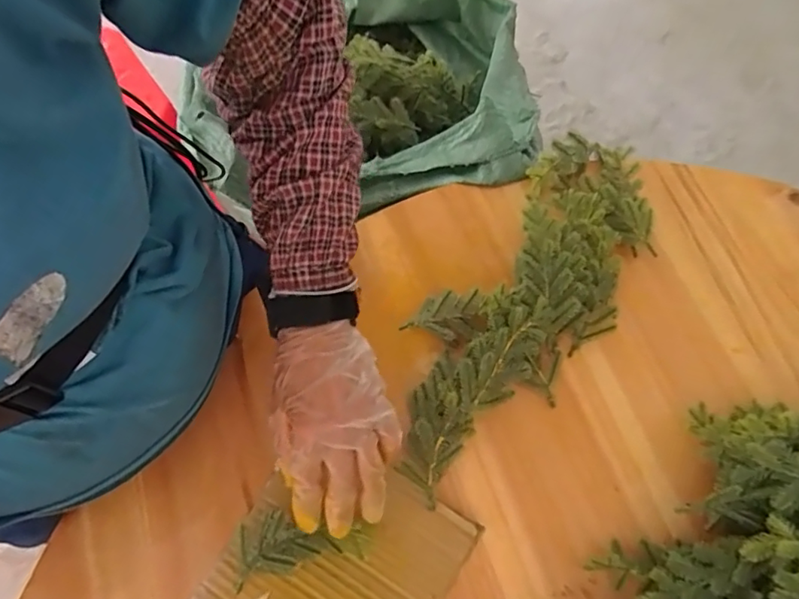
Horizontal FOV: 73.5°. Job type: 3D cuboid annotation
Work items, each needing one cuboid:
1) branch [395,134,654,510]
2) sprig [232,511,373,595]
[{"bbox_3d":[0.128,-0.012,0.504,0.143,0.068,0.407,36,70,11],"label":"branch"},{"bbox_3d":[-0.076,0.192,0.417,0.103,0.020,0.050,-6,67,2],"label":"sprig"}]

